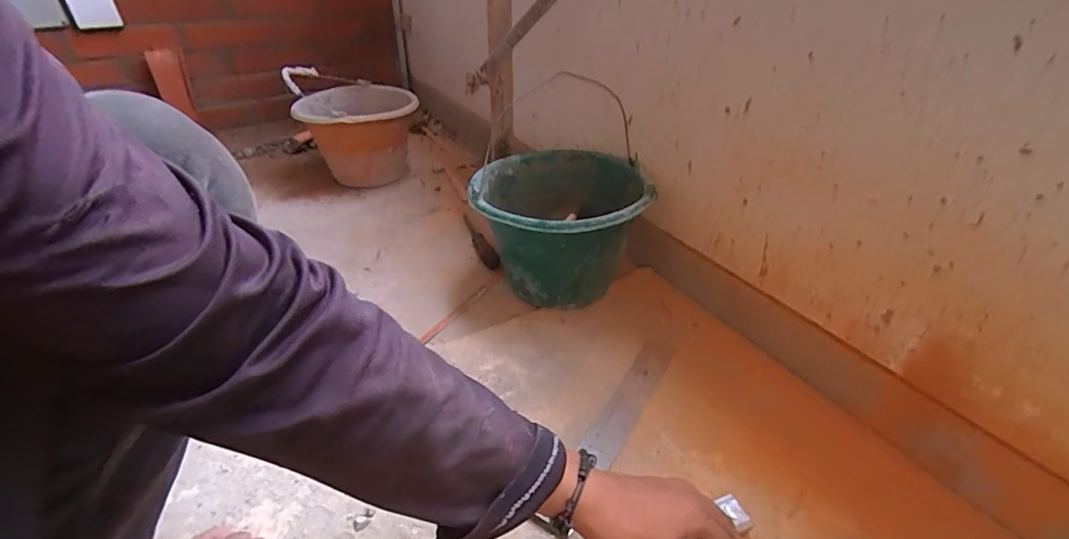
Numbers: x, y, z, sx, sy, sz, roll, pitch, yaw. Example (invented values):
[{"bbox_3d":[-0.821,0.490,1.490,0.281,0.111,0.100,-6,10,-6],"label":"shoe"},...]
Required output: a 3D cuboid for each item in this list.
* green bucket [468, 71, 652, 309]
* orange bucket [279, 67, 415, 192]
[{"bbox_3d":[0.036,-0.056,0.756,0.241,0.188,0.263,0,34,0],"label":"green bucket"},{"bbox_3d":[-0.404,-0.324,1.117,0.240,0.230,0.240,0,34,0],"label":"orange bucket"}]

